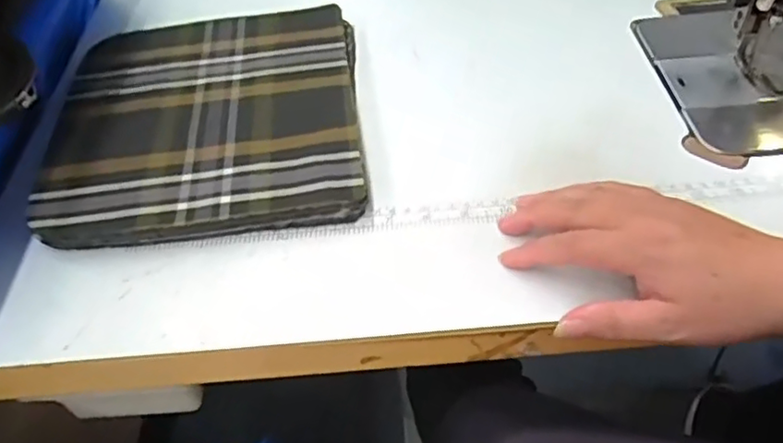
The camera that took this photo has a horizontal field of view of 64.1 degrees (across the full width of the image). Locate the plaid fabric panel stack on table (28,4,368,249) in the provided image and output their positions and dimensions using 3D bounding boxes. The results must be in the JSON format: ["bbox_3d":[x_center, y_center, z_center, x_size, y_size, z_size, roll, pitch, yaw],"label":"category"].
[{"bbox_3d":[-0.141,-0.084,0.493,0.227,0.025,0.247,-8,49,-2],"label":"plaid fabric panel stack on table"}]

